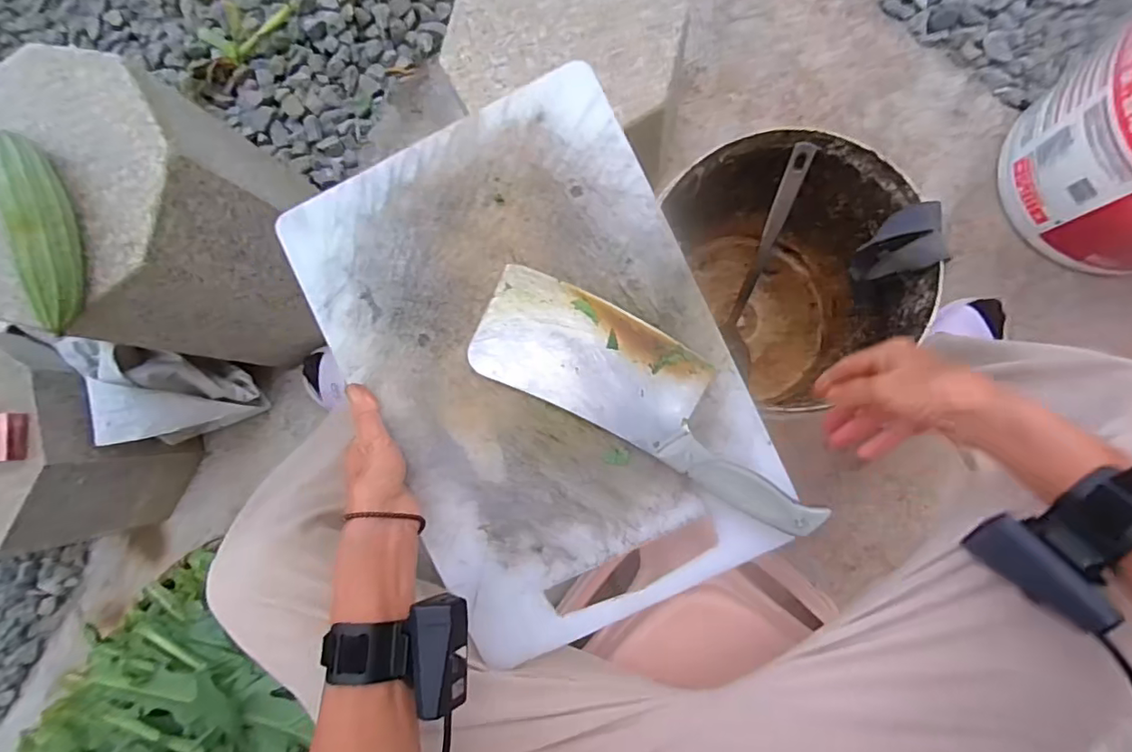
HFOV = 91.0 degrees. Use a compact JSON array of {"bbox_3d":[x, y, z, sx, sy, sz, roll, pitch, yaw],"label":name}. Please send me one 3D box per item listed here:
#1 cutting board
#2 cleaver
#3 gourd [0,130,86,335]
[{"bbox_3d":[-0.020,-0.003,0.427,0.271,0.016,0.396,-26,90,3],"label":"cutting board"},{"bbox_3d":[0.065,0.014,0.410,0.278,0.016,0.085,28,93,7],"label":"cleaver"},{"bbox_3d":[-0.465,-0.133,0.494,0.043,0.040,0.175,-10,86,8],"label":"gourd"}]

